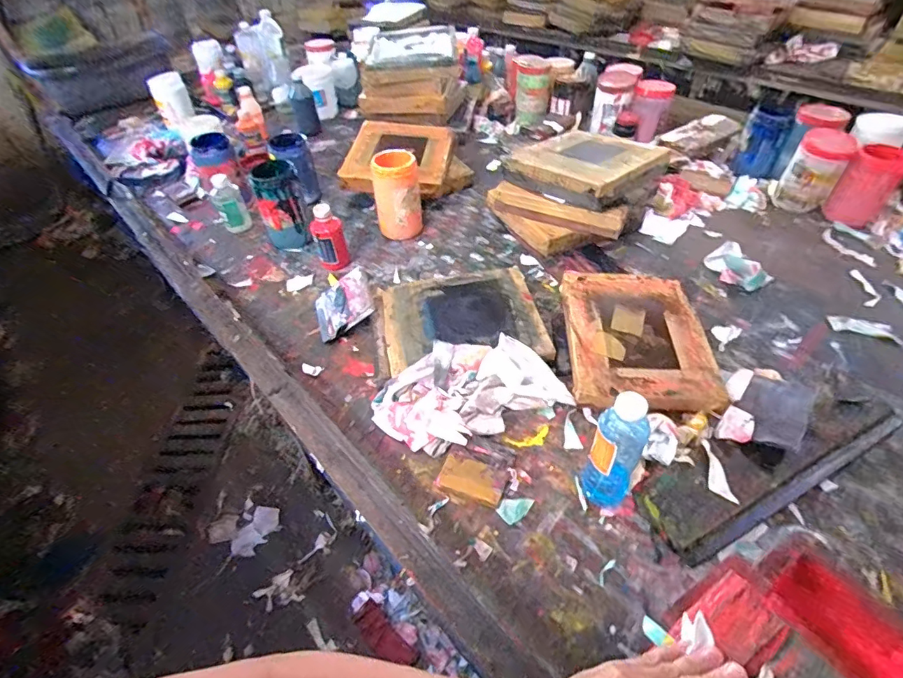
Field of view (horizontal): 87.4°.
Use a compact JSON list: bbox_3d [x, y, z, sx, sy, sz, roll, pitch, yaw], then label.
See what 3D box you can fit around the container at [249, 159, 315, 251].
[{"bbox_3d":[-0.360,-0.279,1.009,0.094,0.156,0.087,-16,47,-10],"label":"container"}]

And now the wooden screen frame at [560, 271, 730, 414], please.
[{"bbox_3d":[0.293,-0.009,0.762,0.208,0.027,0.286,2,46,3],"label":"wooden screen frame"}]

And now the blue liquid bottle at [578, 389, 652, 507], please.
[{"bbox_3d":[0.195,0.136,0.561,0.061,0.182,0.054,24,53,24],"label":"blue liquid bottle"}]

